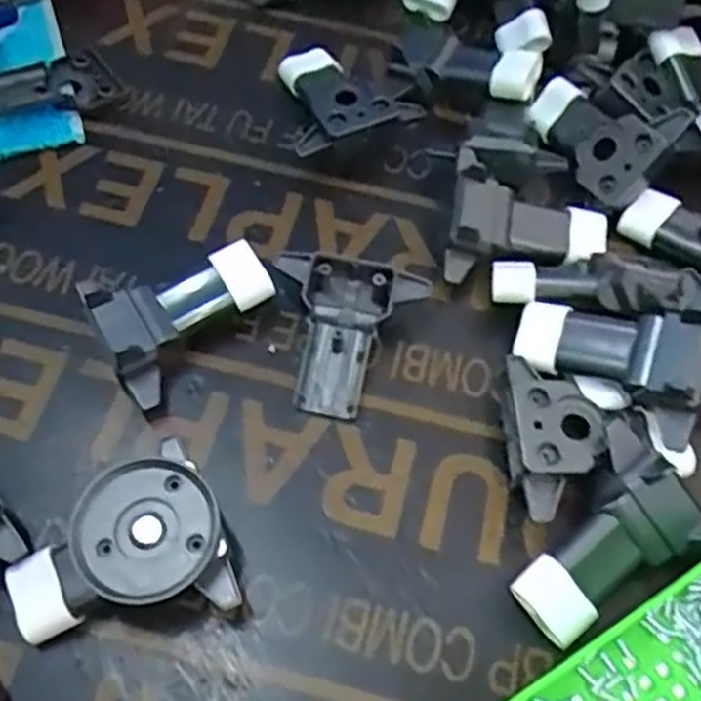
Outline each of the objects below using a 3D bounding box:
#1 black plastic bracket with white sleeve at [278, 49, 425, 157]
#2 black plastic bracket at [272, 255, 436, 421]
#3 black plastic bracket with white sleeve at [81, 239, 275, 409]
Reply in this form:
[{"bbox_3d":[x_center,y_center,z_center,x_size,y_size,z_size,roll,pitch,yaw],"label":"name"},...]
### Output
[{"bbox_3d":[0.000,-0.113,0.333,0.053,0.026,0.065,-9,62,-8],"label":"black plastic bracket with white sleeve"},{"bbox_3d":[-0.004,-0.005,0.276,0.054,0.021,0.056,10,61,3],"label":"black plastic bracket"},{"bbox_3d":[-0.058,-0.011,0.272,0.063,0.024,0.043,-25,65,-16],"label":"black plastic bracket with white sleeve"}]

